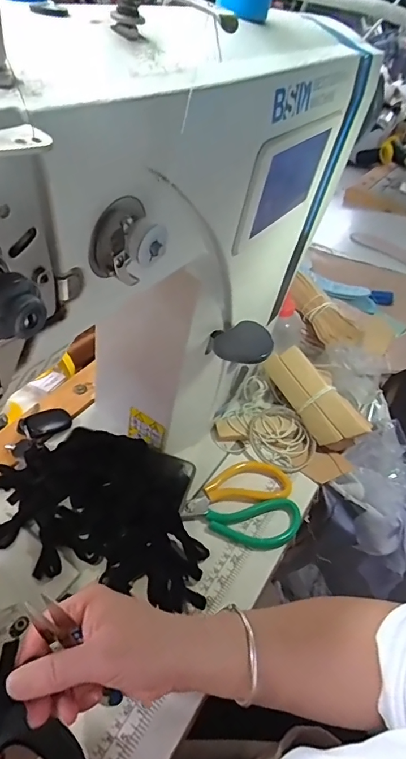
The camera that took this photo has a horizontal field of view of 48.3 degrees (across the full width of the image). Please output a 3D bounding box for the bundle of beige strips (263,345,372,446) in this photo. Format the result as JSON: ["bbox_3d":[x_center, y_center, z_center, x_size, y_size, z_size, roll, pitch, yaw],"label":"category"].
[{"bbox_3d":[0.141,0.021,0.581,0.141,0.058,0.021,56,23,17],"label":"bundle of beige strips"}]

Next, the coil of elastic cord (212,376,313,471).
[{"bbox_3d":[0.085,0.066,0.589,0.122,0.028,0.103,30,66,18],"label":"coil of elastic cord"}]

